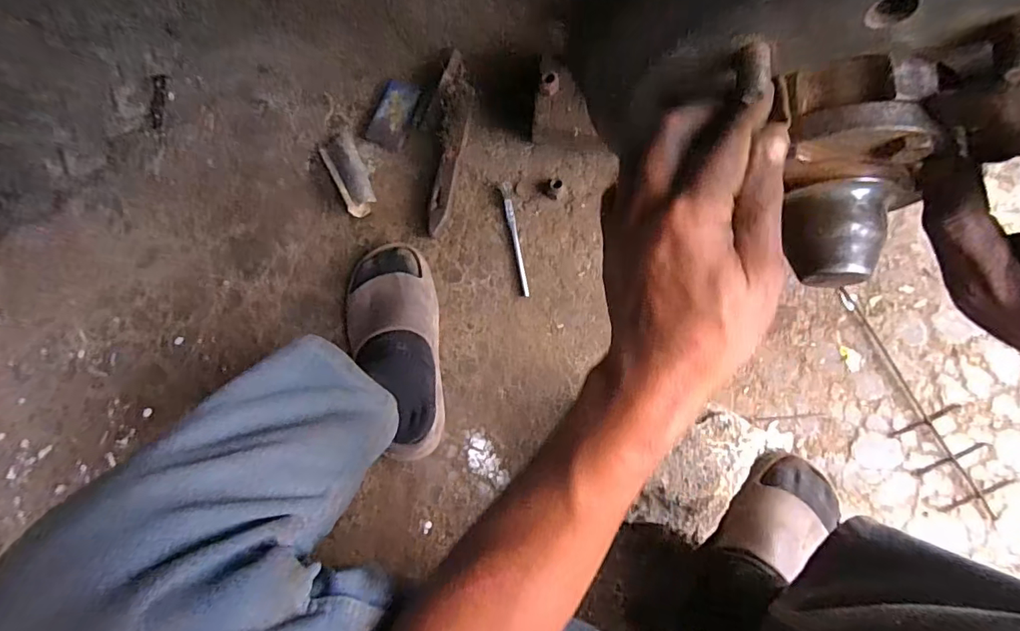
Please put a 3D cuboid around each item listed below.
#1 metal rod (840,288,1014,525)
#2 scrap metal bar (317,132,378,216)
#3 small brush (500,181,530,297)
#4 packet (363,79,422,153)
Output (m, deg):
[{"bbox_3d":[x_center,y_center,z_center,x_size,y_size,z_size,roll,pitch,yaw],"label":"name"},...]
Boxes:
[{"bbox_3d":[0.511,0.107,0.640,0.085,0.006,0.302,-27,76,3],"label":"metal rod"},{"bbox_3d":[-0.236,-0.209,0.739,0.048,0.013,0.128,-28,78,1],"label":"scrap metal bar"},{"bbox_3d":[0.009,-0.111,0.713,0.016,0.007,0.169,-13,79,4],"label":"small brush"},{"bbox_3d":[-0.174,-0.304,0.753,0.062,0.008,0.105,21,83,10],"label":"packet"}]

